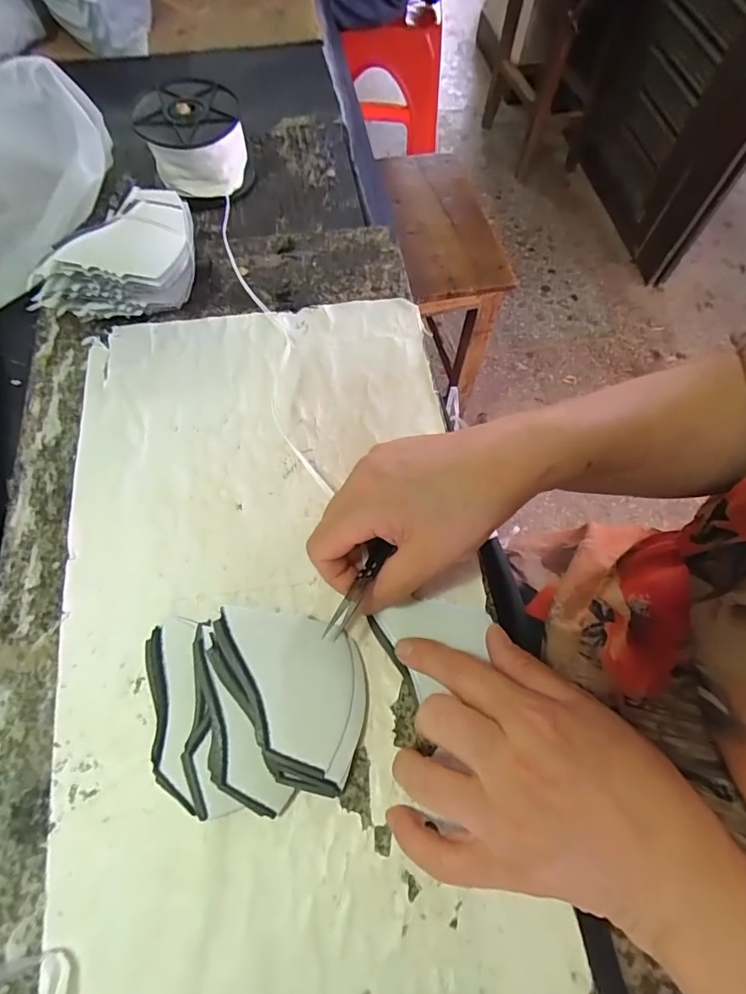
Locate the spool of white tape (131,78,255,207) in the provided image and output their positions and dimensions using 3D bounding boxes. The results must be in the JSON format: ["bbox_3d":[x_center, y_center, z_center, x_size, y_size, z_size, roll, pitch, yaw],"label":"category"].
[{"bbox_3d":[-0.160,-0.321,0.445,0.086,0.060,0.092,-15,66,-9],"label":"spool of white tape"}]

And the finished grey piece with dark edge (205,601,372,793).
[{"bbox_3d":[-0.049,0.107,0.267,0.087,0.022,0.080,12,65,4],"label":"finished grey piece with dark edge"}]

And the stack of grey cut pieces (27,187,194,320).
[{"bbox_3d":[-0.194,-0.181,0.375,0.113,0.059,0.085,-5,65,-4],"label":"stack of grey cut pieces"}]

